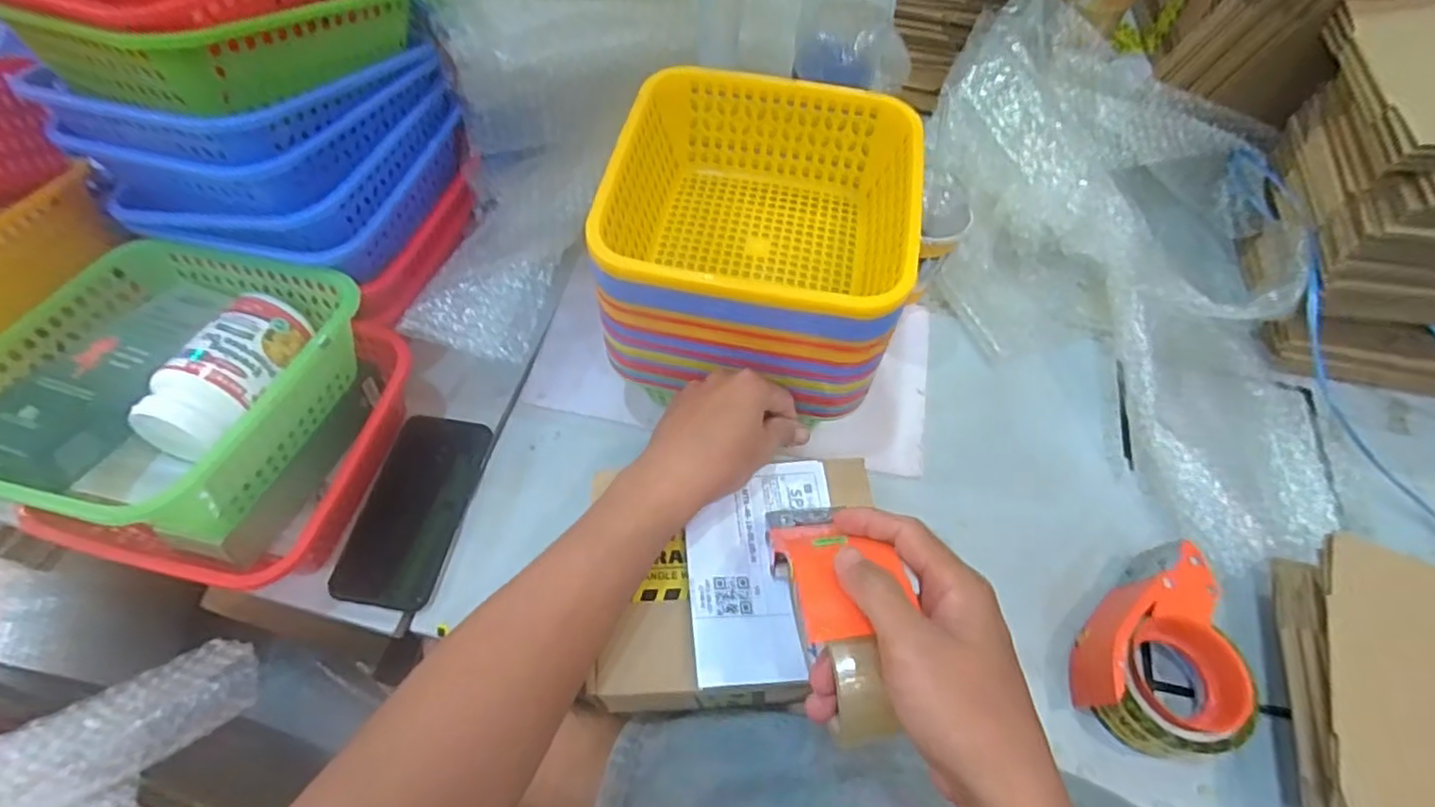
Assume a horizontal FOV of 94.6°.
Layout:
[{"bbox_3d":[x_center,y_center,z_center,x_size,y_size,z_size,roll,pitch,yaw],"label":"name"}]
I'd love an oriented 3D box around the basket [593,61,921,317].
[{"bbox_3d":[0.033,-0.149,0.516,0.221,0.086,0.215,10,59,3],"label":"basket"}]

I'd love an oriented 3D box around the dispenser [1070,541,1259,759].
[{"bbox_3d":[0.339,0.184,0.491,0.108,0.064,0.138,40,65,20],"label":"dispenser"}]

